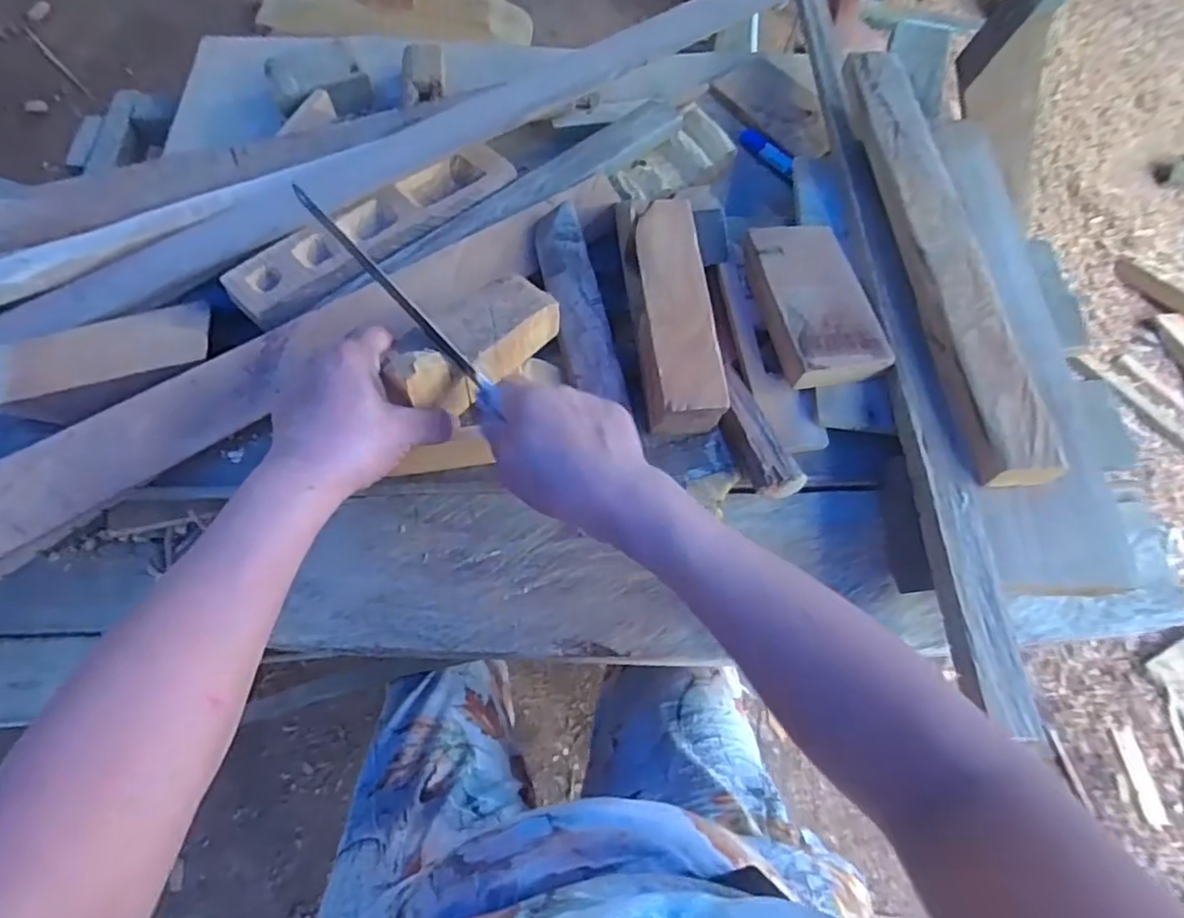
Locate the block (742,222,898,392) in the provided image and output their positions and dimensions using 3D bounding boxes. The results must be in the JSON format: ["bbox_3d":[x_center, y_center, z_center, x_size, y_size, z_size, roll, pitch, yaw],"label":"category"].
[{"bbox_3d":[0.178,-0.128,0.509,0.080,0.024,0.147,-8,67,-8],"label":"block"}]

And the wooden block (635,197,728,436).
[{"bbox_3d":[0.057,-0.109,0.471,0.055,0.040,0.192,-1,66,-5],"label":"wooden block"}]

